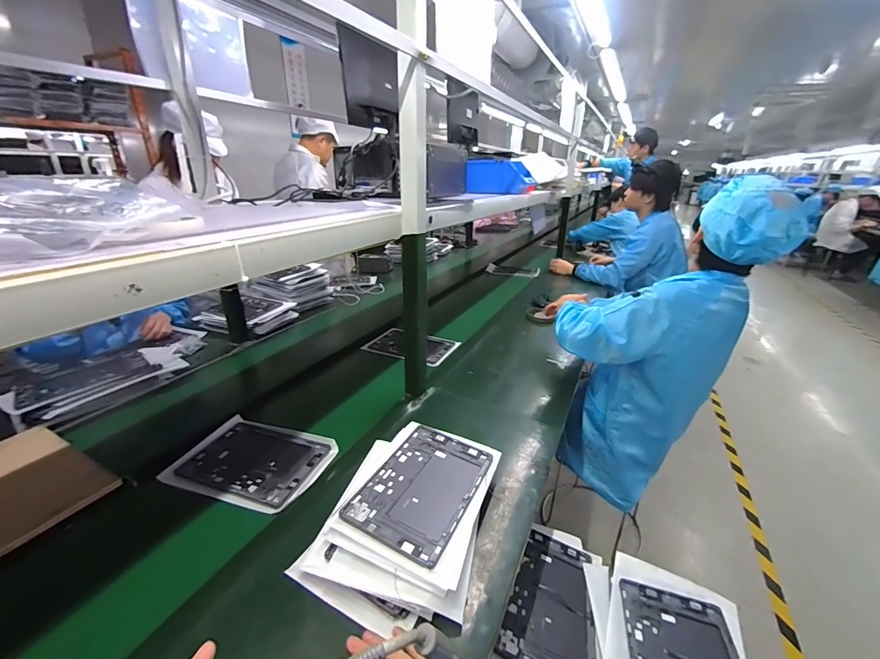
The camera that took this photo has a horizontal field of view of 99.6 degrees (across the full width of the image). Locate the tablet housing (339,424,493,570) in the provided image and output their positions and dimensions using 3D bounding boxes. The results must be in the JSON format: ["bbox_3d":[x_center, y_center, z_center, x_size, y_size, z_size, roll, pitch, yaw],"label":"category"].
[{"bbox_3d":[-0.025,0.267,0.648,0.166,0.006,0.255,17,27,22],"label":"tablet housing"}]

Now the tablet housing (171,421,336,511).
[{"bbox_3d":[-0.369,0.263,0.754,0.245,0.008,0.168,8,25,15],"label":"tablet housing"}]

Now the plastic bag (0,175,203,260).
[{"bbox_3d":[-0.408,-0.125,0.394,0.105,0.069,0.240,17,29,32],"label":"plastic bag"}]

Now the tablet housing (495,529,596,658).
[{"bbox_3d":[0.208,0.498,0.686,0.152,0.011,0.253,21,28,15],"label":"tablet housing"}]

